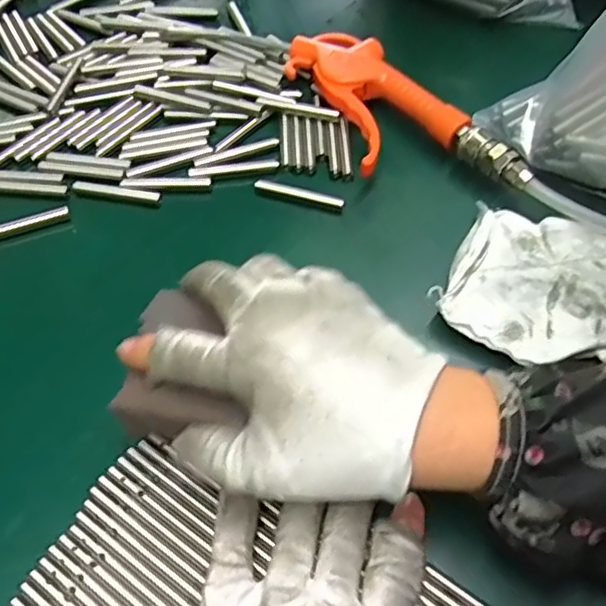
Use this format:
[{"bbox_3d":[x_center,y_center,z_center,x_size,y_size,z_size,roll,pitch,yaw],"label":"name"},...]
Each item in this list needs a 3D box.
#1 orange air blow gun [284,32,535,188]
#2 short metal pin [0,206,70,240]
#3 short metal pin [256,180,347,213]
[{"bbox_3d":[0.054,-0.118,0.403,0.079,0.025,0.180,-30,62,-16],"label":"orange air blow gun"},{"bbox_3d":[-0.174,-0.048,0.384,0.057,0.007,0.008,-21,60,-11],"label":"short metal pin"},{"bbox_3d":[-0.002,-0.068,0.393,0.058,0.009,0.008,16,60,11],"label":"short metal pin"}]

